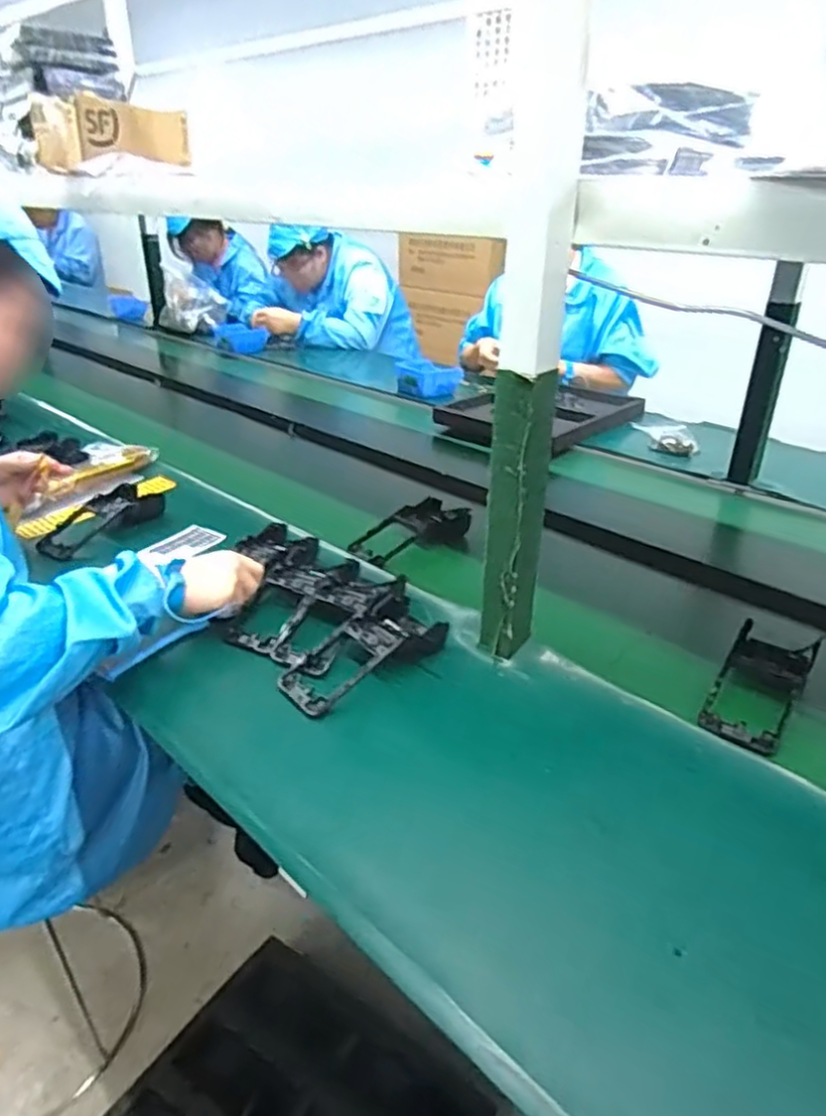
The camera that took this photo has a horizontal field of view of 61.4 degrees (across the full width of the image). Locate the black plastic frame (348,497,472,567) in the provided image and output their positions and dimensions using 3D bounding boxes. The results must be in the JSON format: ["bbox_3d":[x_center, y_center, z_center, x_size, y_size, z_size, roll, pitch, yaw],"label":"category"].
[{"bbox_3d":[-0.006,-0.042,1.005,0.169,0.041,0.105,-19,34,-31],"label":"black plastic frame"}]

